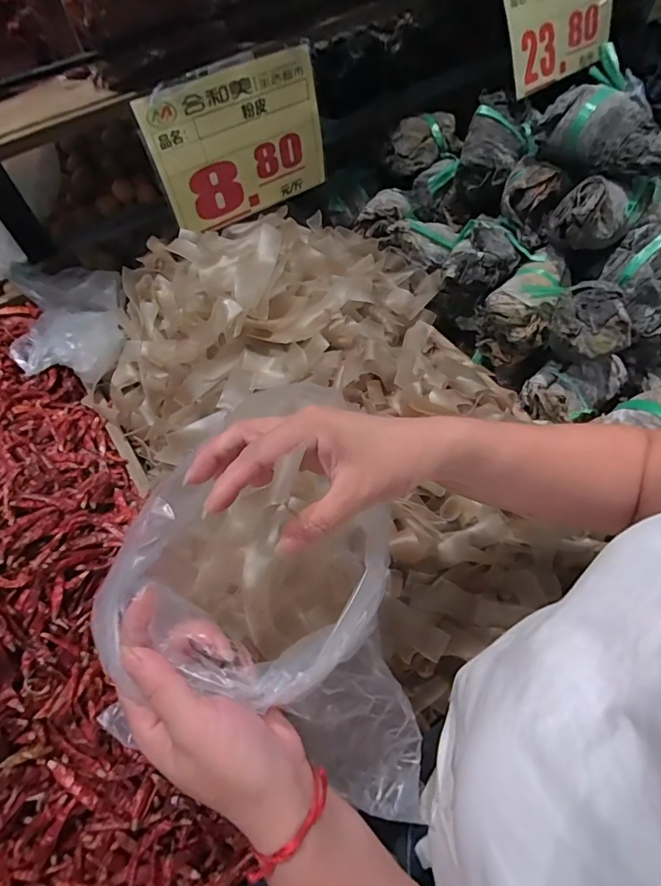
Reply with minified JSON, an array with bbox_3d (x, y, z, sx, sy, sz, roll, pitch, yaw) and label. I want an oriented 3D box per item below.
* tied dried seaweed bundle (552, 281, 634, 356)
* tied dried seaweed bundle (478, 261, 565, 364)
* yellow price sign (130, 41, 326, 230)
[{"bbox_3d":[0.276,-0.130,0.503,0.080,0.049,0.061,30,63,19],"label":"tied dried seaweed bundle"},{"bbox_3d":[0.224,-0.158,0.572,0.079,0.095,0.104,23,61,15],"label":"tied dried seaweed bundle"},{"bbox_3d":[-0.102,-0.347,0.555,0.211,0.148,0.010,-31,54,-16],"label":"yellow price sign"}]

